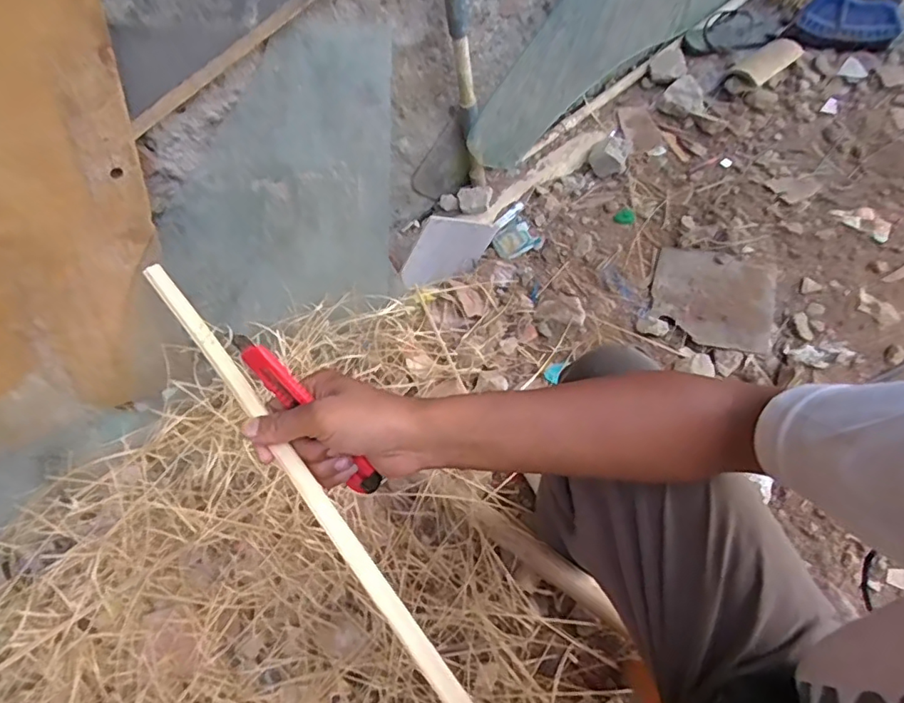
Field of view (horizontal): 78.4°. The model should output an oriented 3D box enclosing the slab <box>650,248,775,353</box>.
[{"bbox_3d":[0.487,-0.101,1.035,0.205,0.018,0.204,15,62,12],"label":"slab"}]

